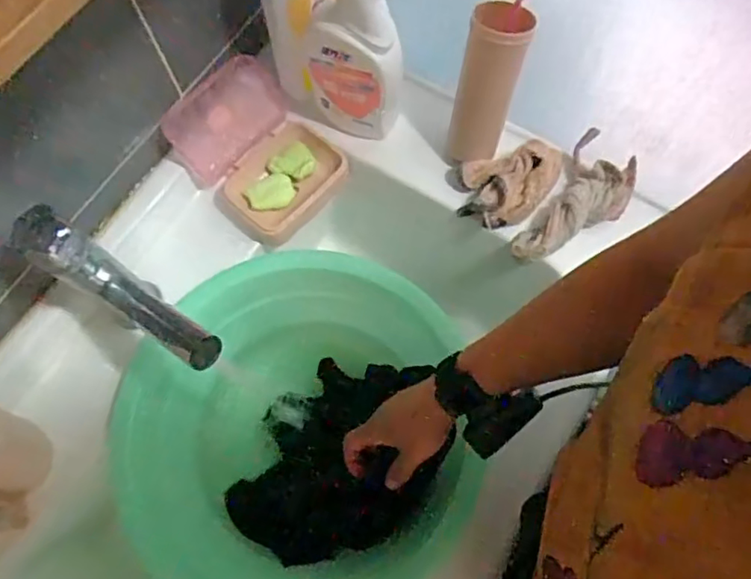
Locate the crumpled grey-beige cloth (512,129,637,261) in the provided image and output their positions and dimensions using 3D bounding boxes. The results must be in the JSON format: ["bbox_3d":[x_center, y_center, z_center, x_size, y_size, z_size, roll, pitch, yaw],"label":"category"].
[{"bbox_3d":[0.209,-0.083,0.596,0.073,0.031,0.160,33,74,11],"label":"crumpled grey-beige cloth"}]

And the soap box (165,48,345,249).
[{"bbox_3d":[-0.119,-0.144,0.600,0.134,0.072,0.154,-43,76,-13],"label":"soap box"}]

